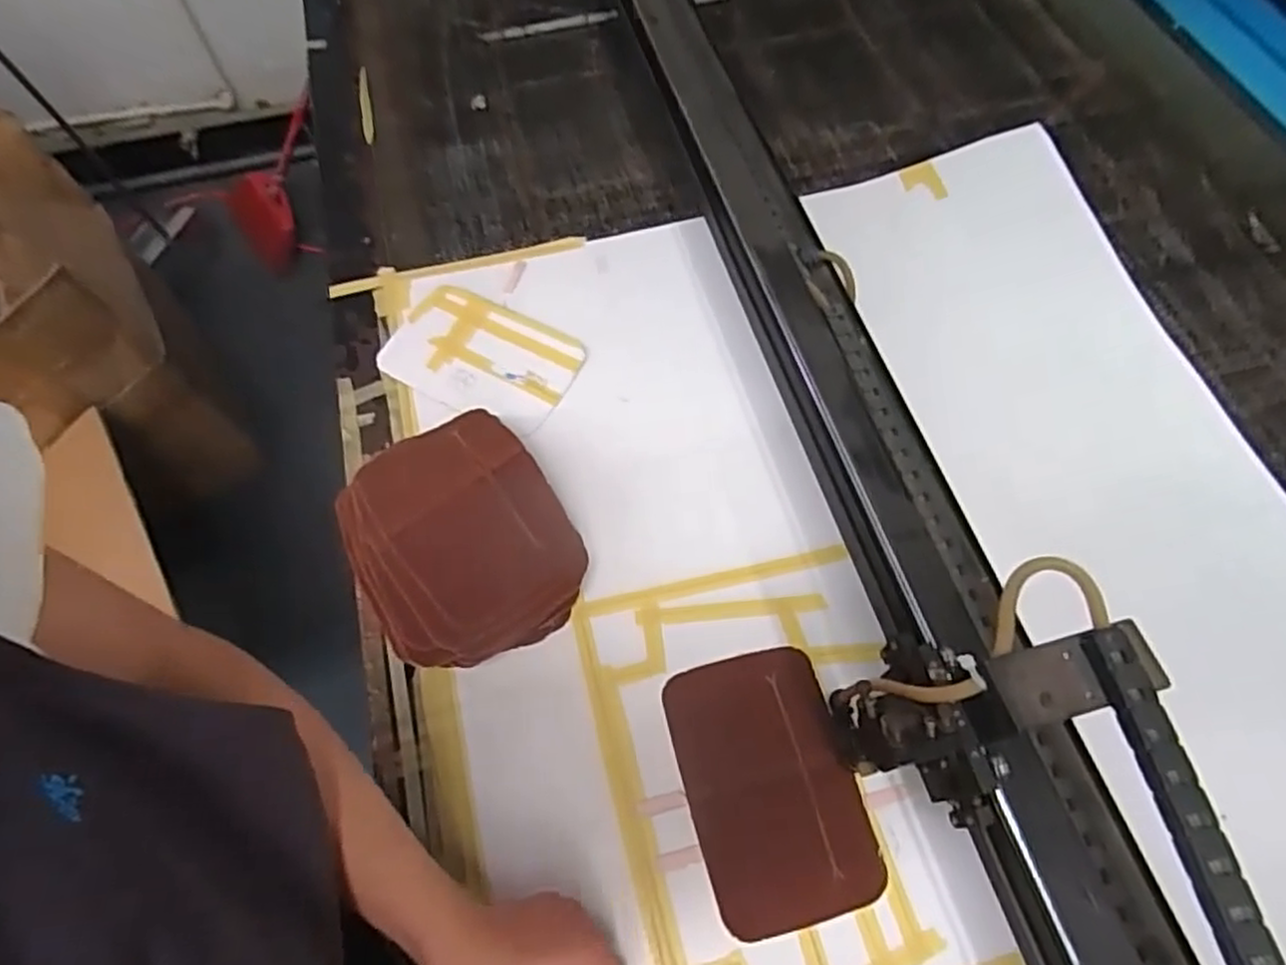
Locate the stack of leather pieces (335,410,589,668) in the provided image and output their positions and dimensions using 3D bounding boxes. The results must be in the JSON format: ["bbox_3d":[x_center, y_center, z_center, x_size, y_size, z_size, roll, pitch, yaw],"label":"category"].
[{"bbox_3d":[-0.163,0.047,0.630,0.174,0.080,0.213,-33,67,-14],"label":"stack of leather pieces"}]

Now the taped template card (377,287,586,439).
[{"bbox_3d":[-0.167,-0.131,0.763,0.192,0.009,0.129,26,70,10],"label":"taped template card"}]

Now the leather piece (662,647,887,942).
[{"bbox_3d":[0.101,0.240,0.576,0.130,0.004,0.197,-14,64,-5],"label":"leather piece"}]

